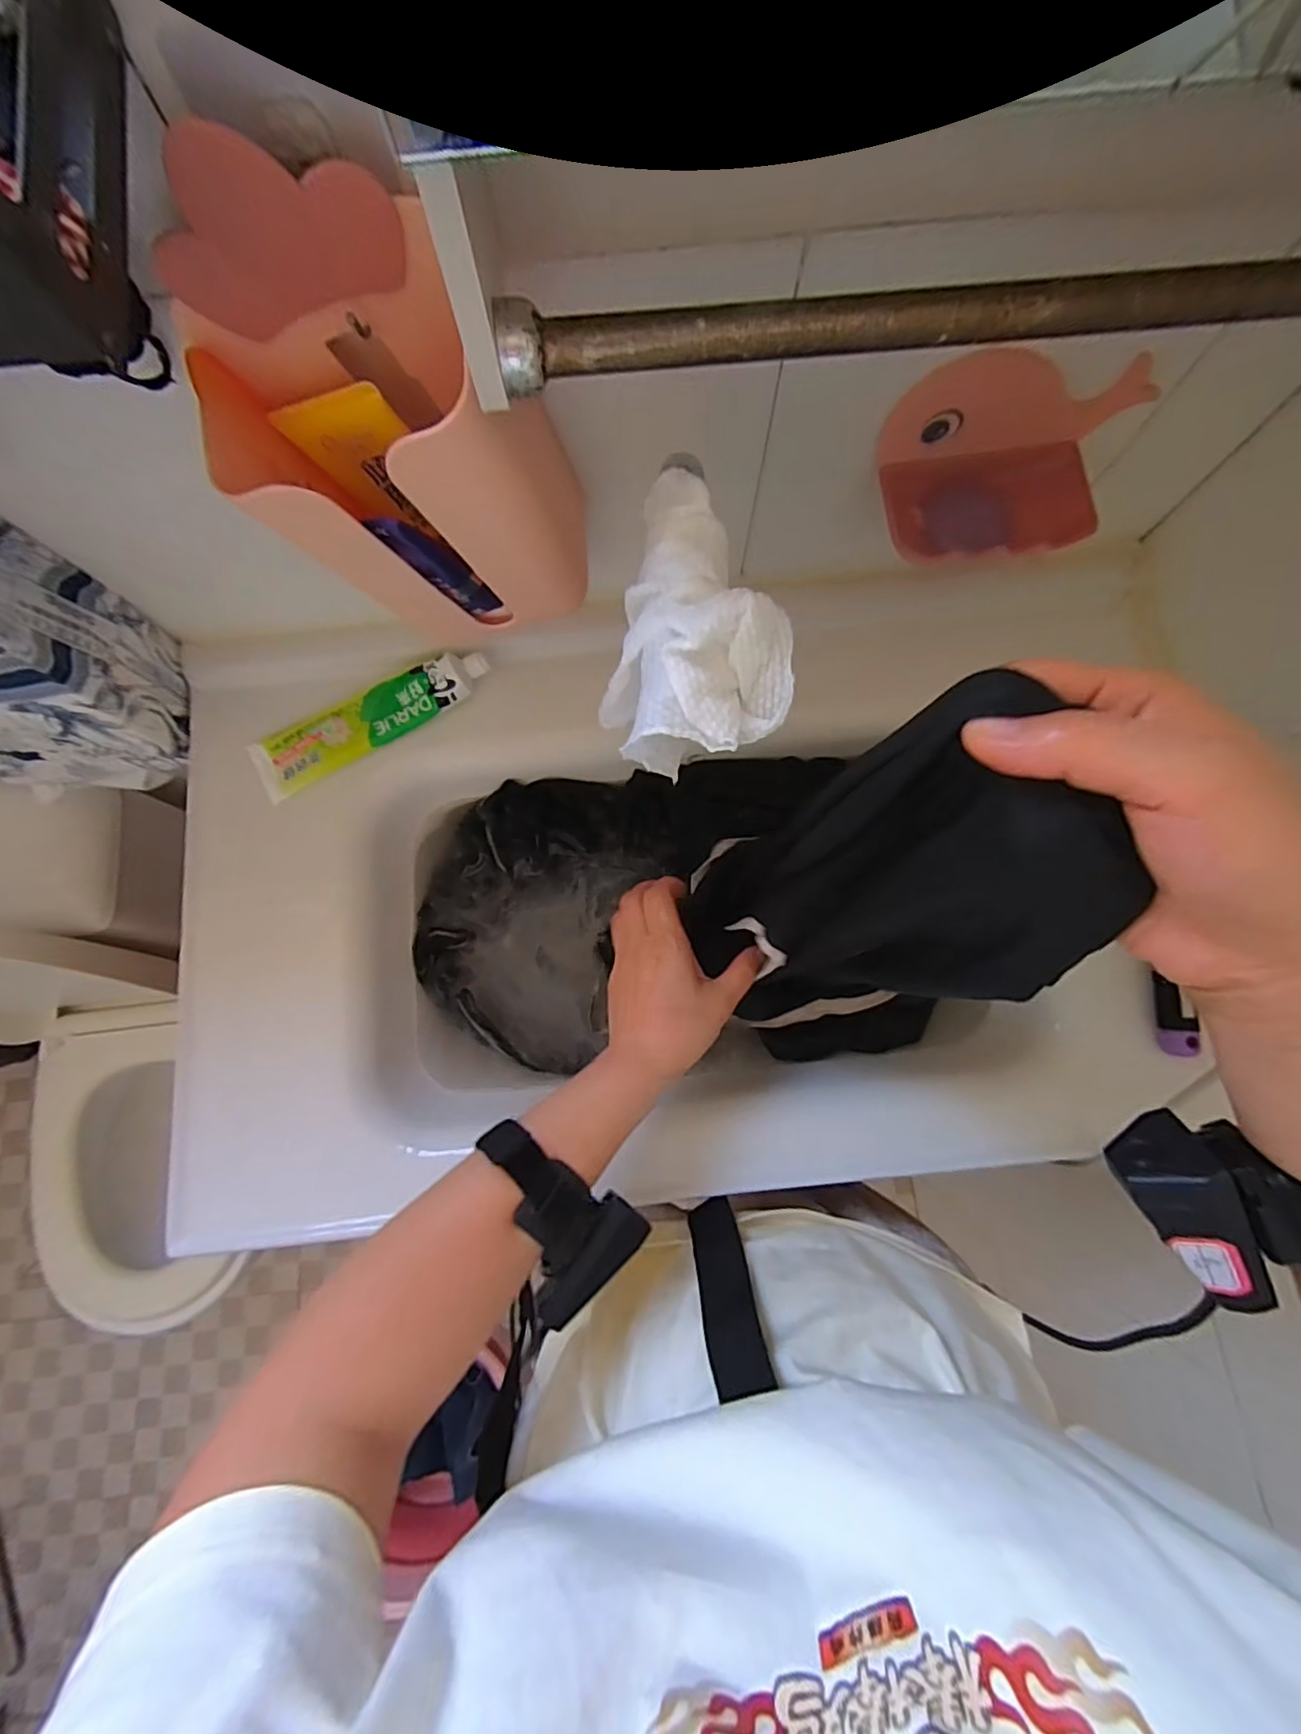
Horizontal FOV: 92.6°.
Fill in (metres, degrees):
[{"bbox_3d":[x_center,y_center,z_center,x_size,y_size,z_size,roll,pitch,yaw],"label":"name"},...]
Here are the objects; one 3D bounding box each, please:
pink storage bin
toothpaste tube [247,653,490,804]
[{"bbox_3d":[-0.124,-0.207,0.318,0.156,0.199,0.088,-2,78,1],"label":"pink storage bin"},{"bbox_3d":[-0.231,-0.123,0.511,0.202,0.035,0.048,-28,79,-4],"label":"toothpaste tube"}]

